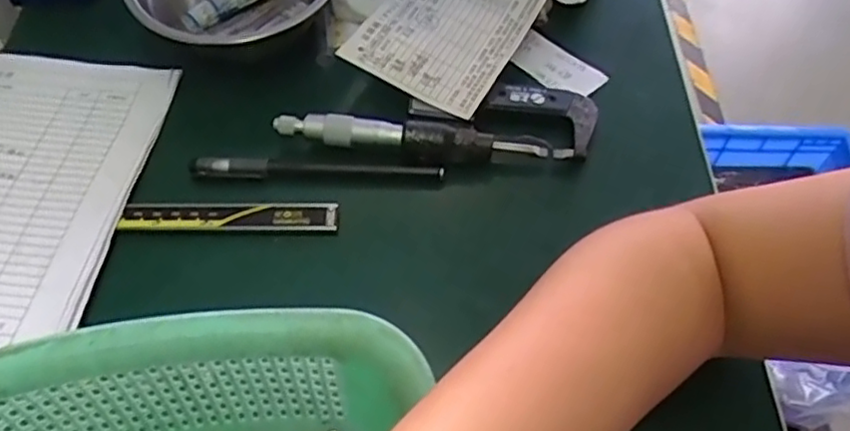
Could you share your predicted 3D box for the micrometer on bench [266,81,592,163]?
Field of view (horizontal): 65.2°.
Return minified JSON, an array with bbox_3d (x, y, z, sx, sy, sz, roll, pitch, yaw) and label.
[{"bbox_3d":[0.009,-0.056,0.385,0.177,0.021,0.053,2,57,-1],"label":"micrometer on bench"}]

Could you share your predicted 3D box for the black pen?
[{"bbox_3d":[-0.060,-0.028,0.372,0.138,0.011,0.011,2,57,0],"label":"black pen"}]

